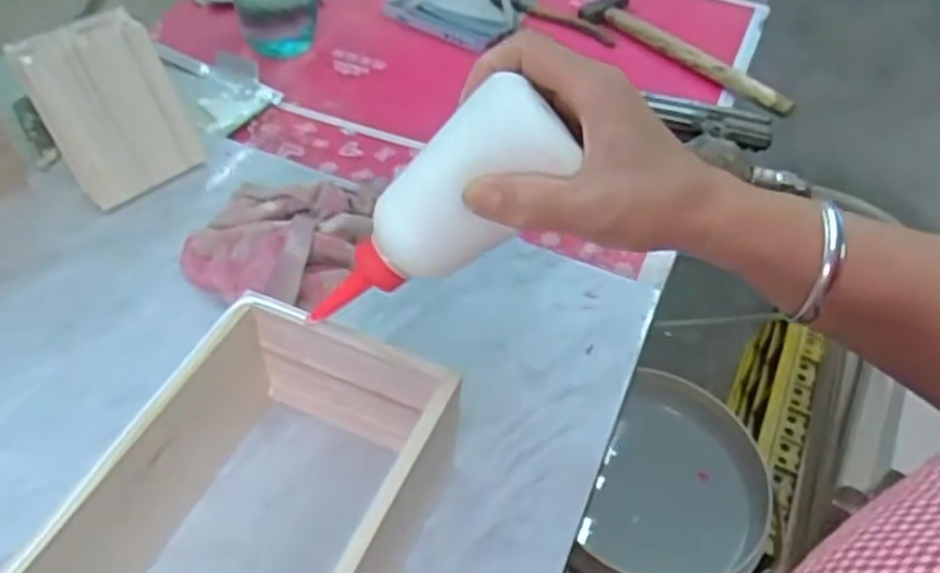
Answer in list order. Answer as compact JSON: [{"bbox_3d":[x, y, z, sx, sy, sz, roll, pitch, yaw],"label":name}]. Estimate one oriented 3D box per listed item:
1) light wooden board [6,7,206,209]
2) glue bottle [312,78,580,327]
[{"bbox_3d":[-0.263,-0.131,0.553,0.027,0.125,0.093,5,36,43],"label":"light wooden board"},{"bbox_3d":[-0.018,-0.032,0.354,0.033,0.147,0.048,27,27,-46],"label":"glue bottle"}]

